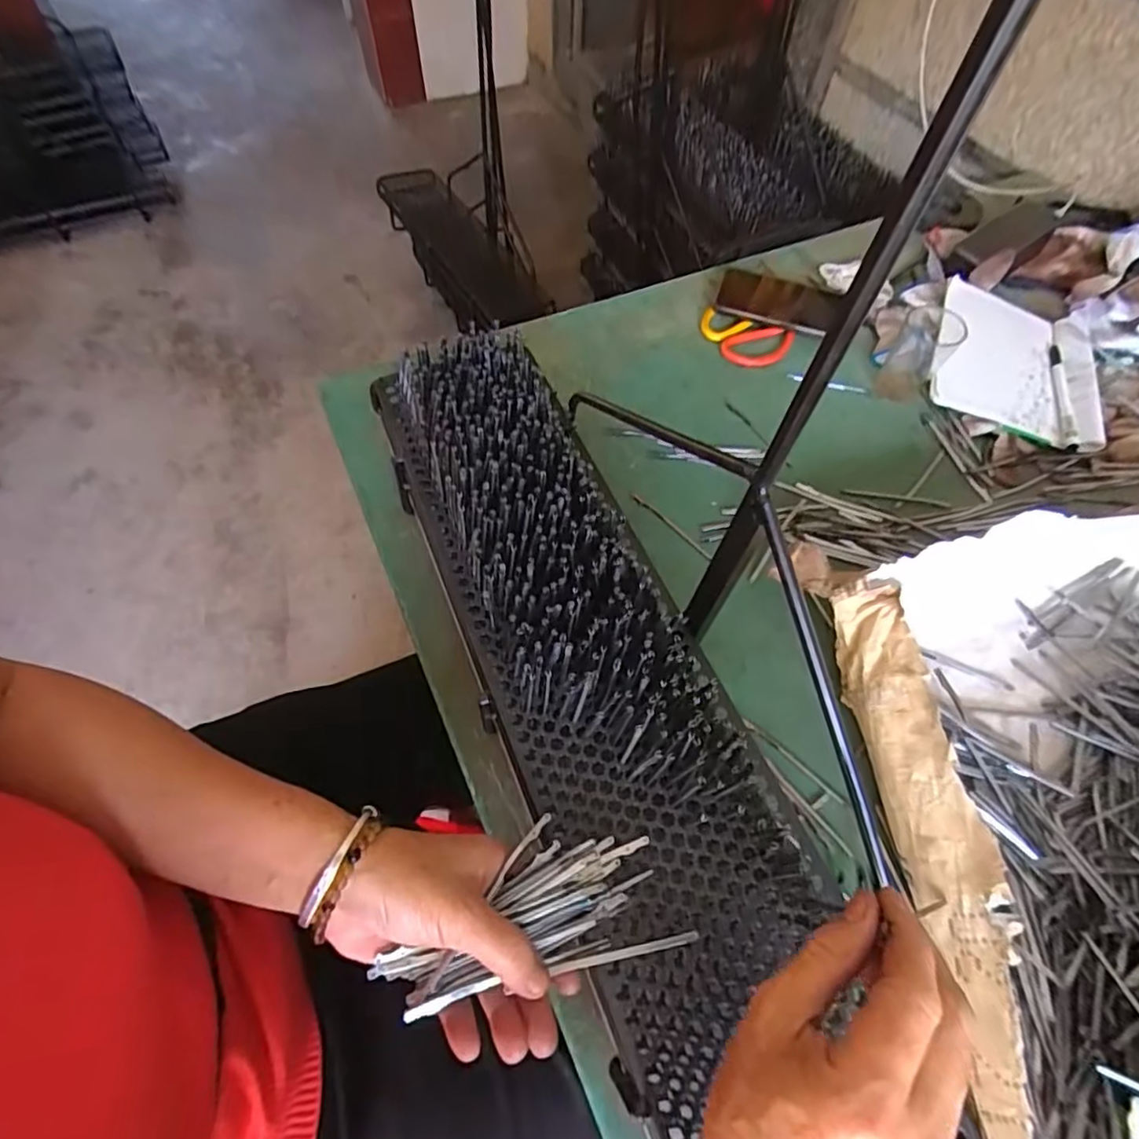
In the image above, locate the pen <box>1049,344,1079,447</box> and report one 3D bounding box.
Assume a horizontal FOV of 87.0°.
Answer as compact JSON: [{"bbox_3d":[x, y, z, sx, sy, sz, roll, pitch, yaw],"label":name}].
[{"bbox_3d":[0.523,-0.192,0.635,0.013,0.007,0.160,17,61,7],"label":"pen"}]

